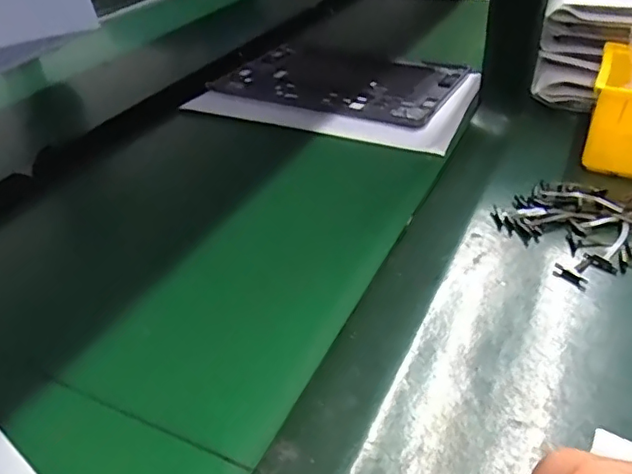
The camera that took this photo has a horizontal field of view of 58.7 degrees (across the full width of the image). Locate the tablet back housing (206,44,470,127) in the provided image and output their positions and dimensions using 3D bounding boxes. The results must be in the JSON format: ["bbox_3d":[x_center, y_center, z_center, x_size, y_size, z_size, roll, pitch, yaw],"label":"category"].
[{"bbox_3d":[0.025,-0.179,0.645,0.255,0.013,0.168,16,41,24],"label":"tablet back housing"}]

